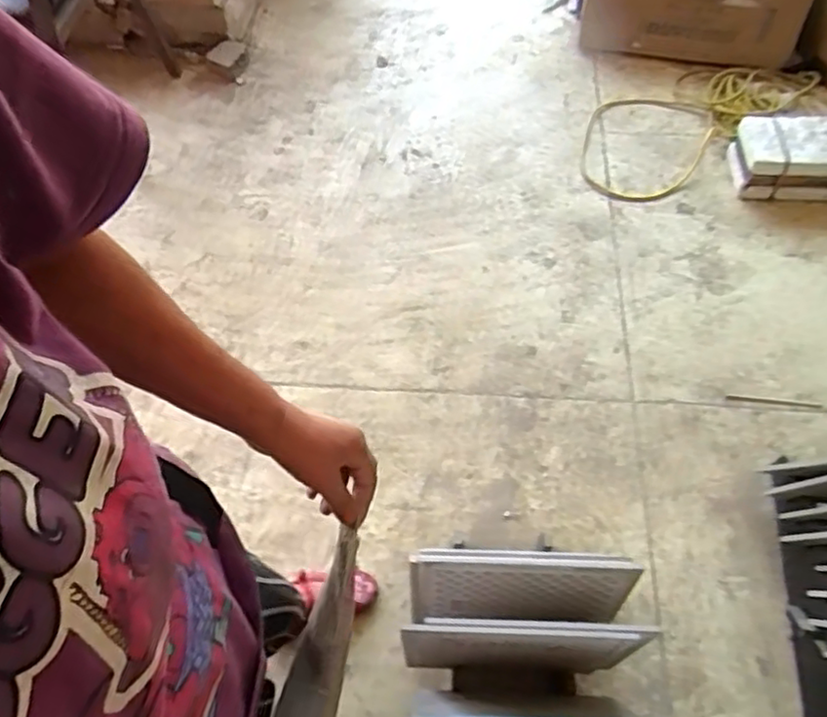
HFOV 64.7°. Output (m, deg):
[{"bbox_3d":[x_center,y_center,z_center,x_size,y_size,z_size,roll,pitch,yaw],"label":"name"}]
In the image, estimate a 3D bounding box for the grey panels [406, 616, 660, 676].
[{"bbox_3d":[0.159,0.432,0.964,0.320,0.313,0.023,-1,57,4],"label":"grey panels"}]

